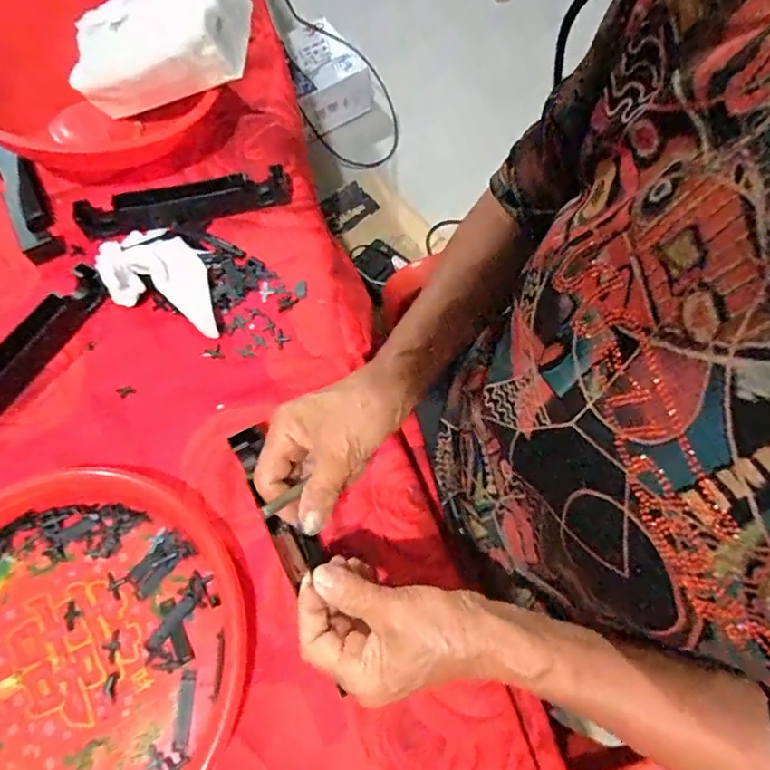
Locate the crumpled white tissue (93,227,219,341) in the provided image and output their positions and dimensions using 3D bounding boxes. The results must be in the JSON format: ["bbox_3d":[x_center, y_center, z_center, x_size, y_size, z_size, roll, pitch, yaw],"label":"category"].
[{"bbox_3d":[-0.194,-0.094,0.475,0.134,0.038,0.083,41,73,17],"label":"crumpled white tissue"}]

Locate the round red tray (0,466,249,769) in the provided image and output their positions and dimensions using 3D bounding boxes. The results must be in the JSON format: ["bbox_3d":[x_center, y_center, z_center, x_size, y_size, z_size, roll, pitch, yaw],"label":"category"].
[{"bbox_3d":[-0.223,0.187,0.358,0.252,0.022,0.239,0,66,1],"label":"round red tray"}]

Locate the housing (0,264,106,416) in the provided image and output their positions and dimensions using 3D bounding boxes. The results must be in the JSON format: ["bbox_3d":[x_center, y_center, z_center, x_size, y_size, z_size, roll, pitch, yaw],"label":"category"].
[{"bbox_3d":[-0.304,-0.020,0.447,0.026,0.027,0.186,27,69,12],"label":"housing"}]

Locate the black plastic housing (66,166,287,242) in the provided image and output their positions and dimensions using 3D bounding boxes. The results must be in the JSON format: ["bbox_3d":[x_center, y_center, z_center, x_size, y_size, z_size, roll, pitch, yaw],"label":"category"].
[{"bbox_3d":[-0.185,-0.171,0.509,0.191,0.029,0.031,-15,66,-6],"label":"black plastic housing"}]

